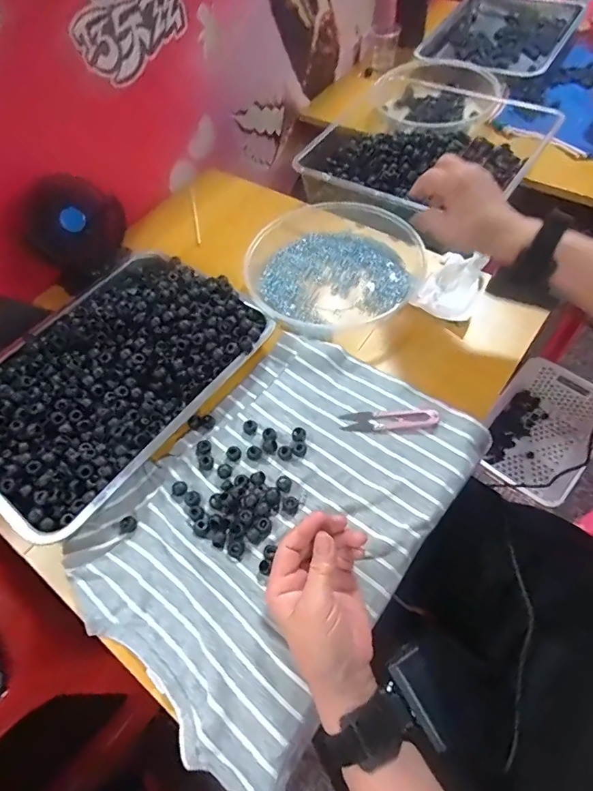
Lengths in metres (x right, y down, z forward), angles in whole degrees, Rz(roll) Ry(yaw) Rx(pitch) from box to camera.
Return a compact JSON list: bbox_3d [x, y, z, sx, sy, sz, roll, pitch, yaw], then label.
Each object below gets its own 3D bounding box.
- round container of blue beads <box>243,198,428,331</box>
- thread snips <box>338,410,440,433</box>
[{"bbox_3d":[0.053,-0.190,0.608,0.232,0.043,0.222,-2,58,4],"label":"round container of blue beads"},{"bbox_3d":[0.100,0.025,0.489,0.102,0.009,0.025,-3,58,3],"label":"thread snips"}]

